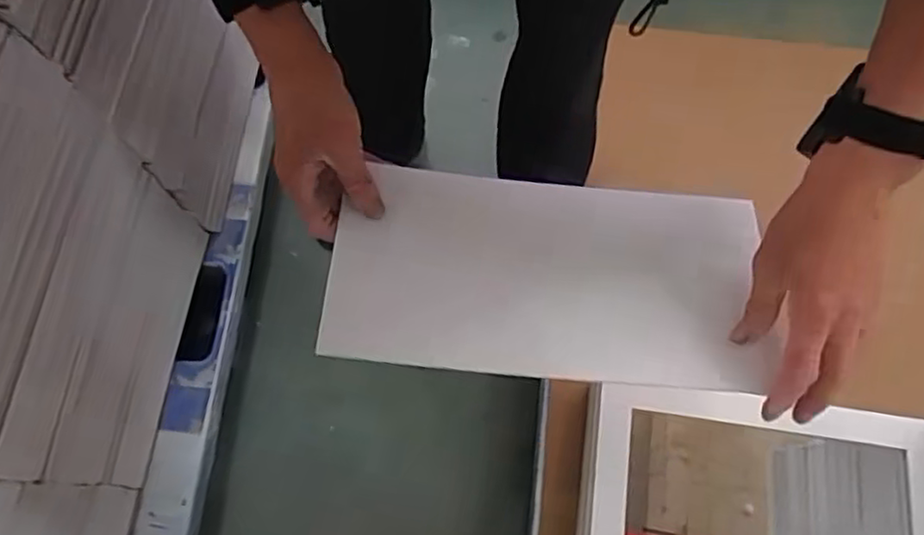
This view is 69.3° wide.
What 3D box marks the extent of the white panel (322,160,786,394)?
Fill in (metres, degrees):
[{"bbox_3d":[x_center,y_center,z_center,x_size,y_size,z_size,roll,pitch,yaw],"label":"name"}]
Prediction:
[{"bbox_3d":[0.066,-0.001,0.534,0.319,0.071,0.175,3,70,1],"label":"white panel"}]

